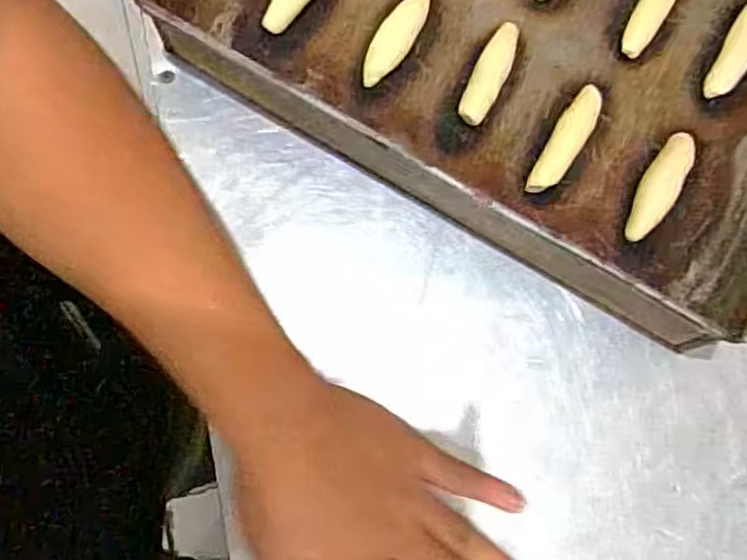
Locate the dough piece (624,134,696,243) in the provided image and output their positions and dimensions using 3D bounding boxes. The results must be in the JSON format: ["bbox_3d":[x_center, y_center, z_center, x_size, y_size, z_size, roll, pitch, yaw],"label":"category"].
[{"bbox_3d":[0.166,-0.054,0.417,0.022,0.009,0.069,33,79,6],"label":"dough piece"}]

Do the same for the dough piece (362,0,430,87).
[{"bbox_3d":[0.013,-0.146,0.432,0.021,0.009,0.067,28,78,5],"label":"dough piece"}]

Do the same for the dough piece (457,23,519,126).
[{"bbox_3d":[0.069,-0.123,0.427,0.020,0.009,0.069,28,78,5],"label":"dough piece"}]

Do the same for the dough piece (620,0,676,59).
[{"bbox_3d":[0.172,-0.167,0.444,0.019,0.011,0.068,31,79,6],"label":"dough piece"}]

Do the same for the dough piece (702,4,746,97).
[{"bbox_3d":[0.223,-0.140,0.439,0.020,0.010,0.071,29,78,6],"label":"dough piece"}]

